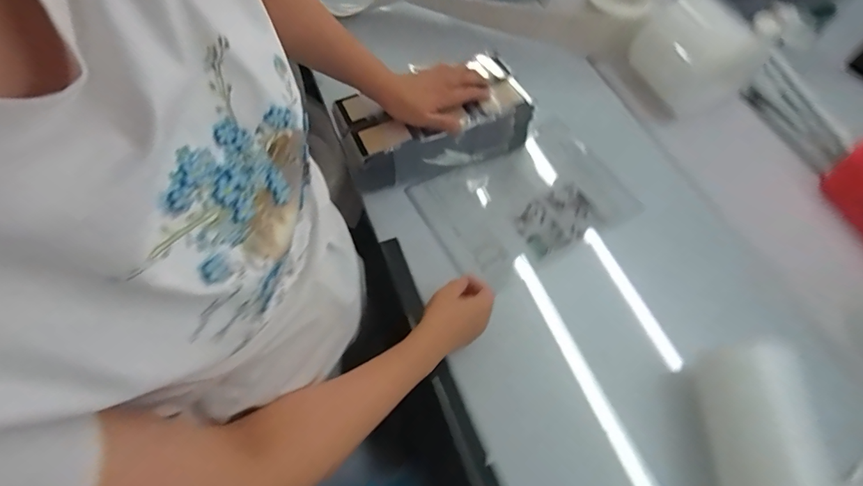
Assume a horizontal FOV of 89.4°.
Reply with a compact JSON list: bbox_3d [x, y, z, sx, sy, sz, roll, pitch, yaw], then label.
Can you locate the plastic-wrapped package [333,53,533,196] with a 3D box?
[{"bbox_3d":[0.002,-0.191,0.699,0.291,0.106,0.146,-18,62,-12],"label":"plastic-wrapped package"}]

